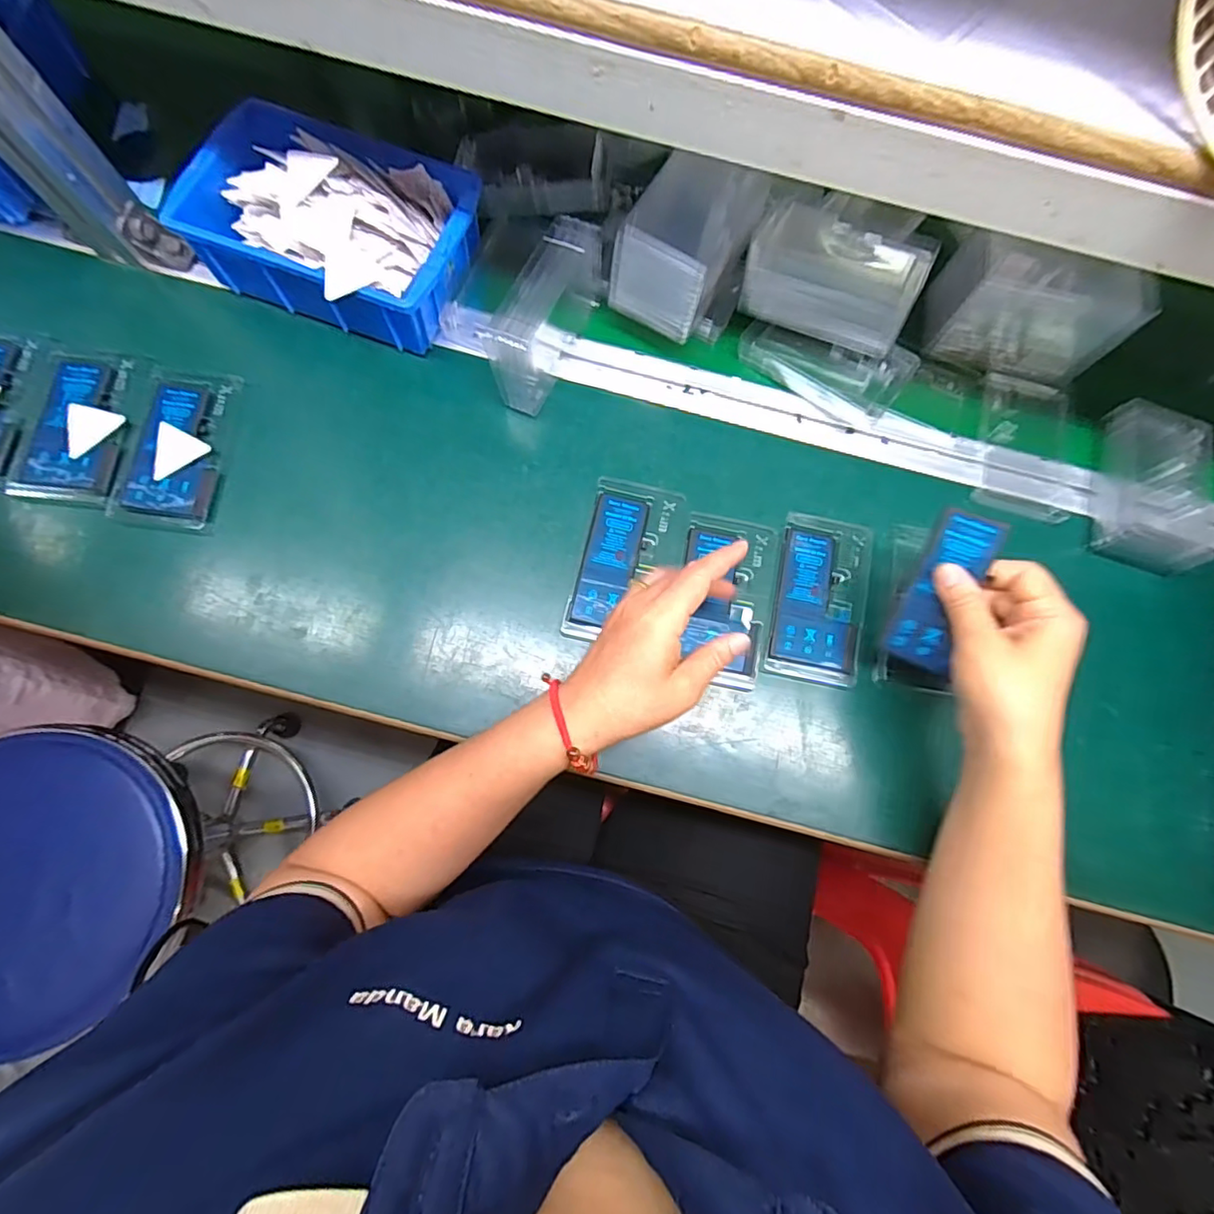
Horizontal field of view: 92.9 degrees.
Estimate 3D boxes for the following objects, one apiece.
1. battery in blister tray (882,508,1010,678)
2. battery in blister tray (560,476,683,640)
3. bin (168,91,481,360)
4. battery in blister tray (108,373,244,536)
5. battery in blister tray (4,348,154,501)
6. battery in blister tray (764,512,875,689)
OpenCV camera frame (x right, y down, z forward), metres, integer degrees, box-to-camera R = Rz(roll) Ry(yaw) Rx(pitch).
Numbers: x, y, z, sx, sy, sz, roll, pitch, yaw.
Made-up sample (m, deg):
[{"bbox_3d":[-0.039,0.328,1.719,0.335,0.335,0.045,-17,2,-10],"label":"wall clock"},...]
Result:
[{"bbox_3d":[0.220,-0.010,0.379,0.042,0.008,0.103,22,107,30],"label":"battery in blister tray"},{"bbox_3d":[0.013,-0.034,0.438,0.066,0.008,0.128,14,79,2],"label":"battery in blister tray"},{"bbox_3d":[-0.212,-0.303,0.452,0.208,0.071,0.155,16,78,1],"label":"bin"},{"bbox_3d":[-0.328,-0.124,0.445,0.069,0.012,0.127,9,79,1],"label":"battery in blister tray"},{"bbox_3d":[-0.404,-0.143,0.443,0.079,0.006,0.121,7,79,0],"label":"battery in blister tray"},{"bbox_3d":[0.164,-0.008,0.442,0.070,0.004,0.127,12,79,1],"label":"battery in blister tray"}]

